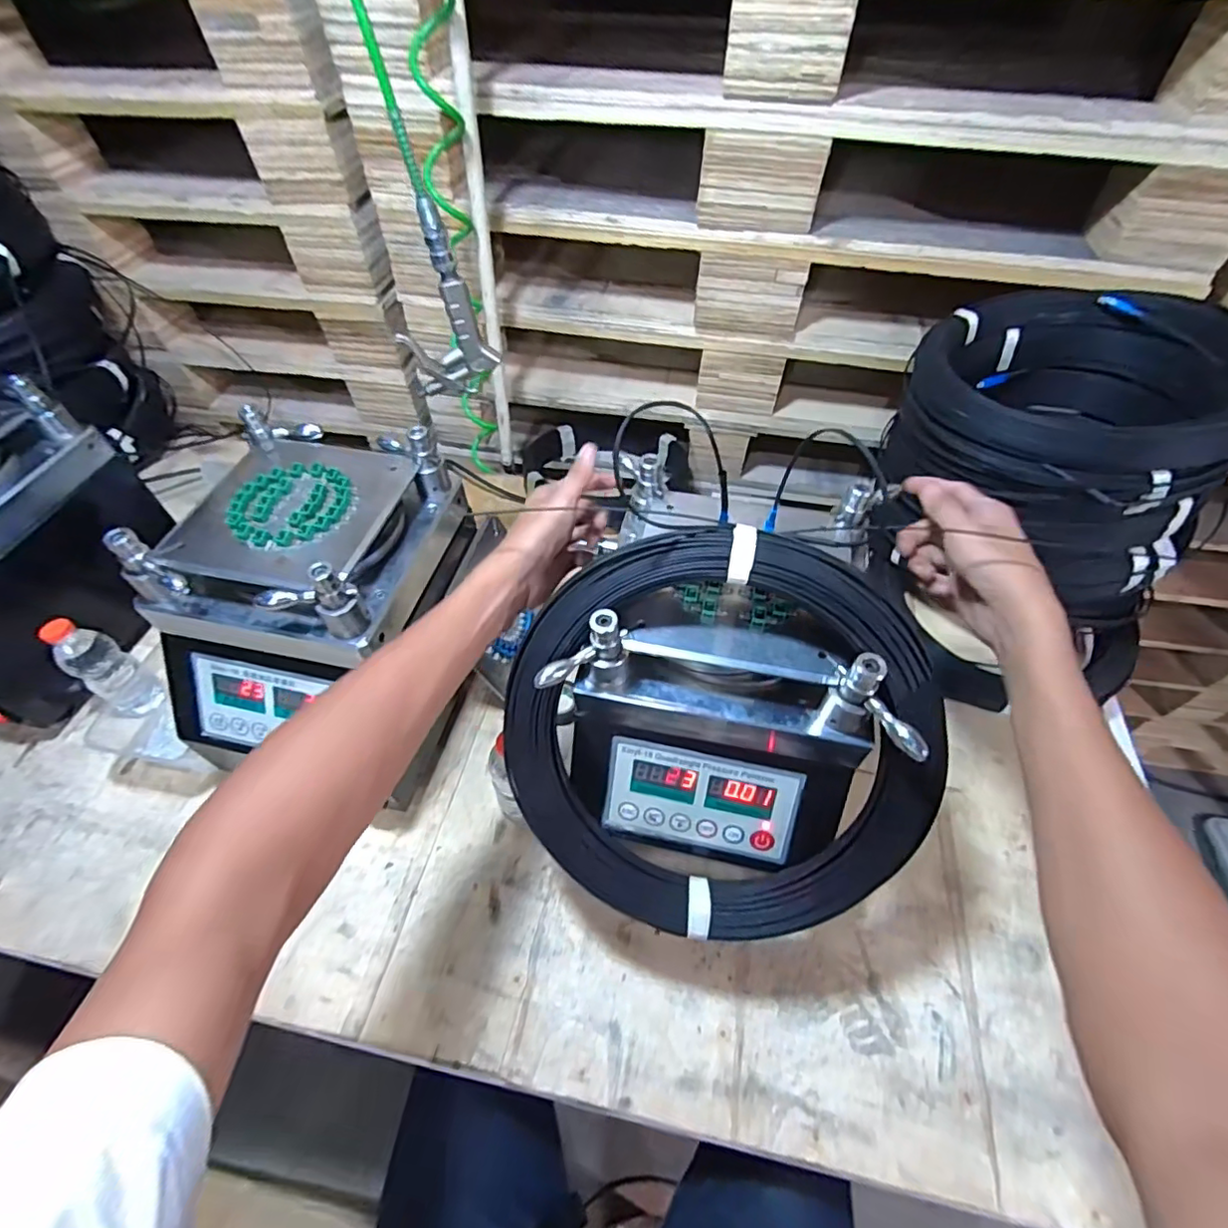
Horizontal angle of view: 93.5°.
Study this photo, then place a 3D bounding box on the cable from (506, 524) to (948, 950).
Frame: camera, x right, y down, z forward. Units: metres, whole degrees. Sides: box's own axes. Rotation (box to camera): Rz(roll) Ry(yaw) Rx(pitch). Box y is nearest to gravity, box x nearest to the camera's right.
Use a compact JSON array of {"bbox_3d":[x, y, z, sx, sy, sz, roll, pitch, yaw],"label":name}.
[{"bbox_3d":[0.077,0.090,0.425,0.290,0.044,0.309,-30,95,12],"label":"cable"}]

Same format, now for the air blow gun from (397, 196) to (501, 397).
[{"bbox_3d":[-0.170,-0.298,0.562,0.088,0.168,0.039,-14,55,-8],"label":"air blow gun"}]

